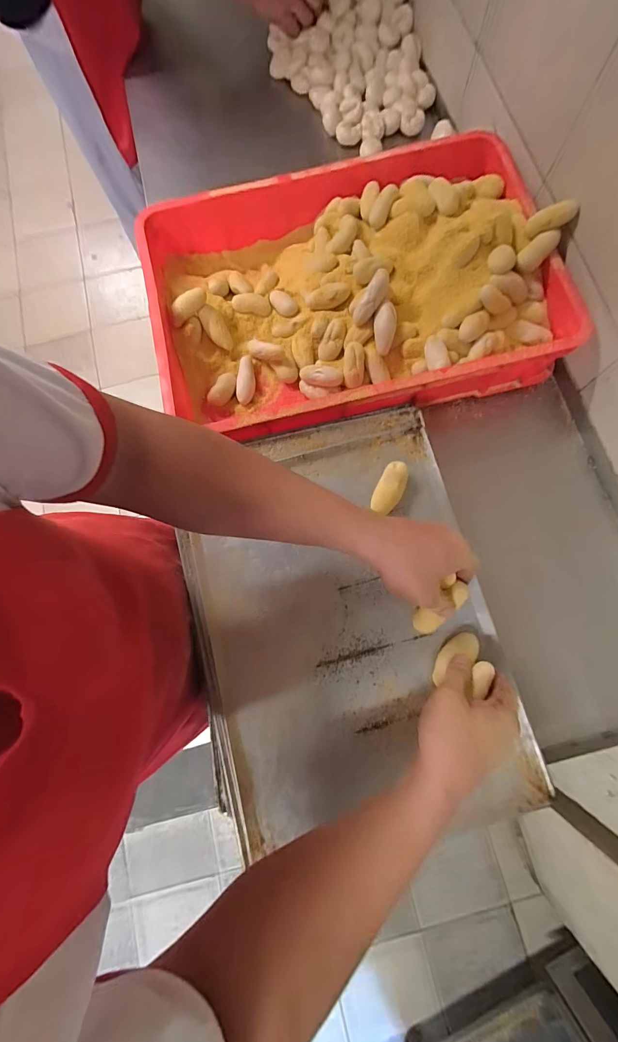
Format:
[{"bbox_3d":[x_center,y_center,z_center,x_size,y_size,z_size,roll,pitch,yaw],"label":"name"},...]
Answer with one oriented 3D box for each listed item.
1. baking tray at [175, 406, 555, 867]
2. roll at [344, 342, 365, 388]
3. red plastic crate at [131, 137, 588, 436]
[{"bbox_3d":[0.029,0.105,0.452,0.343,0.032,0.474,-13,78,-1],"label":"baking tray"},{"bbox_3d":[0.069,-0.237,0.563,0.031,0.017,0.069,2,78,2],"label":"roll"},{"bbox_3d":[0.064,-0.359,0.592,0.592,0.106,0.414,-14,78,-2],"label":"red plastic crate"}]

